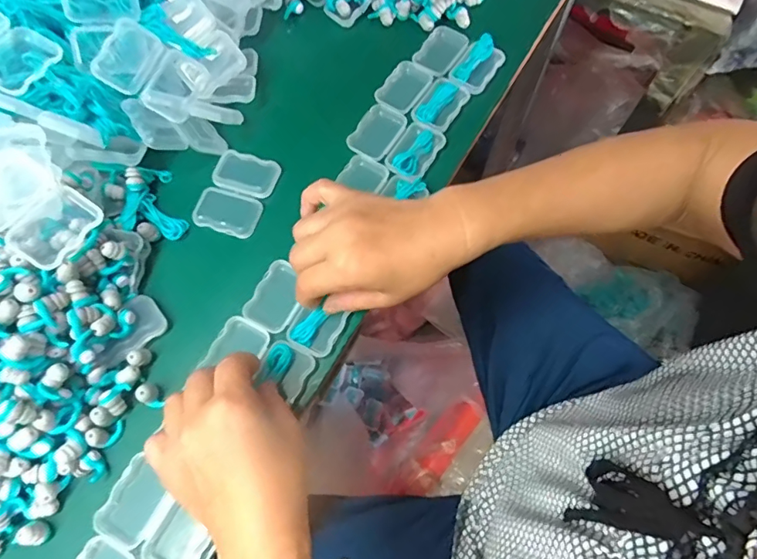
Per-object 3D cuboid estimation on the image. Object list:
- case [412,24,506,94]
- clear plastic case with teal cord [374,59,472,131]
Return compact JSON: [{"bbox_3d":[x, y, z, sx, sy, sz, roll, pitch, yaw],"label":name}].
[{"bbox_3d":[0.078,-0.217,0.460,0.076,0.016,0.057,35,73,13],"label":"case"},{"bbox_3d":[0.042,-0.176,0.455,0.078,0.012,0.060,33,72,13],"label":"clear plastic case with teal cord"}]

